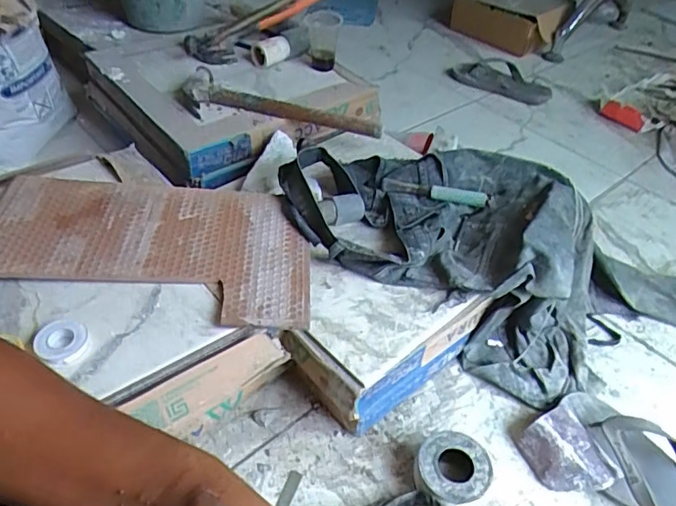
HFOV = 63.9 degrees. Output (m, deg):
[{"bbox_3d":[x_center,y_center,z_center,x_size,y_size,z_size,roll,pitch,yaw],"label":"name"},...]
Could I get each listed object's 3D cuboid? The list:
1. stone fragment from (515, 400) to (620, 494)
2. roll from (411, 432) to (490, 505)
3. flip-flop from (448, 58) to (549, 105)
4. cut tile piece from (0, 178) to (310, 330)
[{"bbox_3d":[0.277,0.242,0.659,0.085,0.040,0.106,-14,47,-20],"label":"stone fragment"},{"bbox_3d":[0.131,0.255,0.630,0.080,0.044,0.087,4,43,-3],"label":"roll"},{"bbox_3d":[0.424,-0.463,1.420,0.262,0.053,0.108,27,47,21],"label":"flip-flop"},{"bbox_3d":[-0.243,-0.015,0.681,0.418,0.016,0.240,3,41,-1],"label":"cut tile piece"}]

